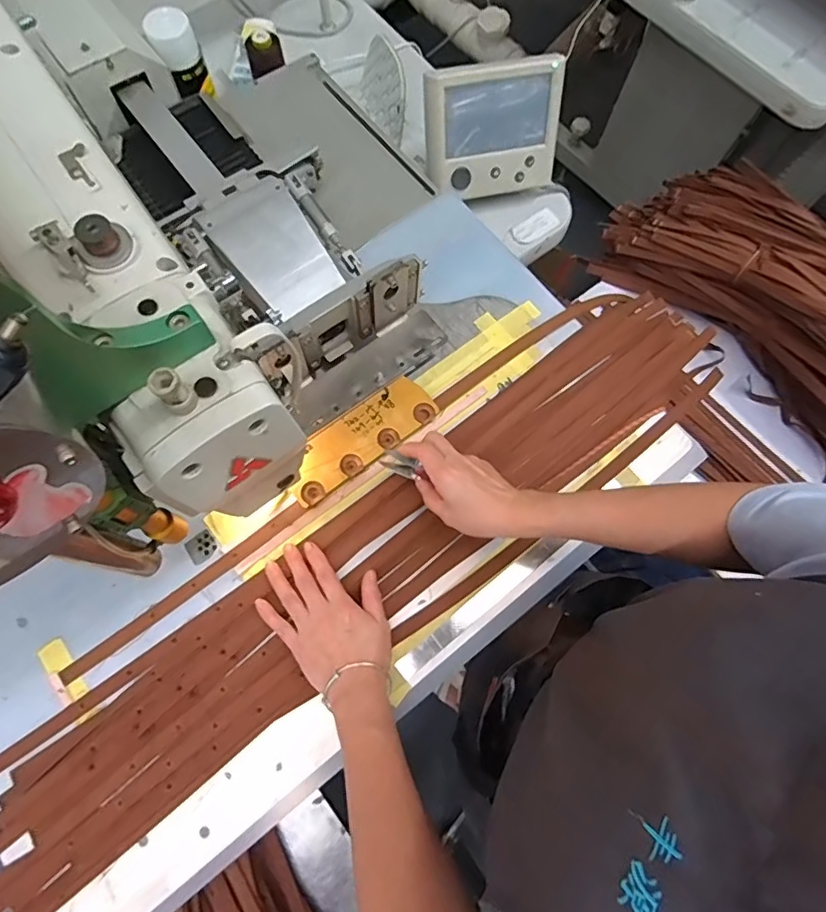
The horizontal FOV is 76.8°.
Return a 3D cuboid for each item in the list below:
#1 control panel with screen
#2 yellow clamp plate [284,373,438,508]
[{"bbox_3d":[0.118,-0.478,0.767,0.201,0.171,0.038,-11,44,-7],"label":"control panel with screen"},{"bbox_3d":[-0.058,-0.021,0.567,0.179,0.012,0.058,-36,77,-13],"label":"yellow clamp plate"}]

